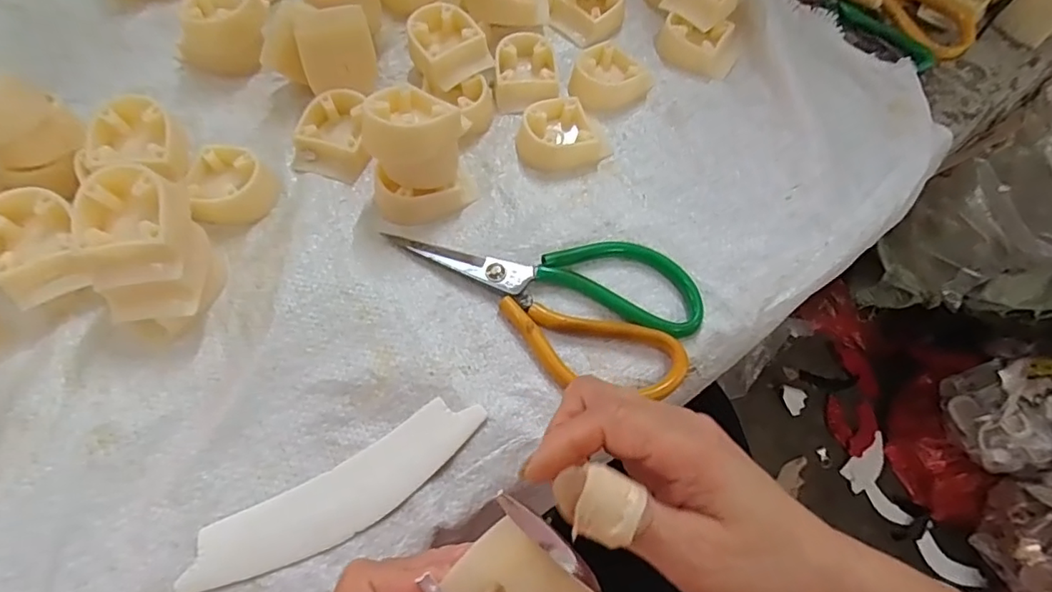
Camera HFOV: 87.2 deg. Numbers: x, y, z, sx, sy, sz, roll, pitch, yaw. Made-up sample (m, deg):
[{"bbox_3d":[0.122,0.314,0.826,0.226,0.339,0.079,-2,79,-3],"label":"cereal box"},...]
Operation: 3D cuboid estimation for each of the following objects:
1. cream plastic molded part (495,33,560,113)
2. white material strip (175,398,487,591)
[{"bbox_3d":[0.000,-0.164,0.404,0.044,0.024,0.050,-5,62,-5],"label":"cream plastic molded part"},{"bbox_3d":[-0.091,0.099,0.275,0.151,0.004,0.036,-28,72,-13],"label":"white material strip"}]

